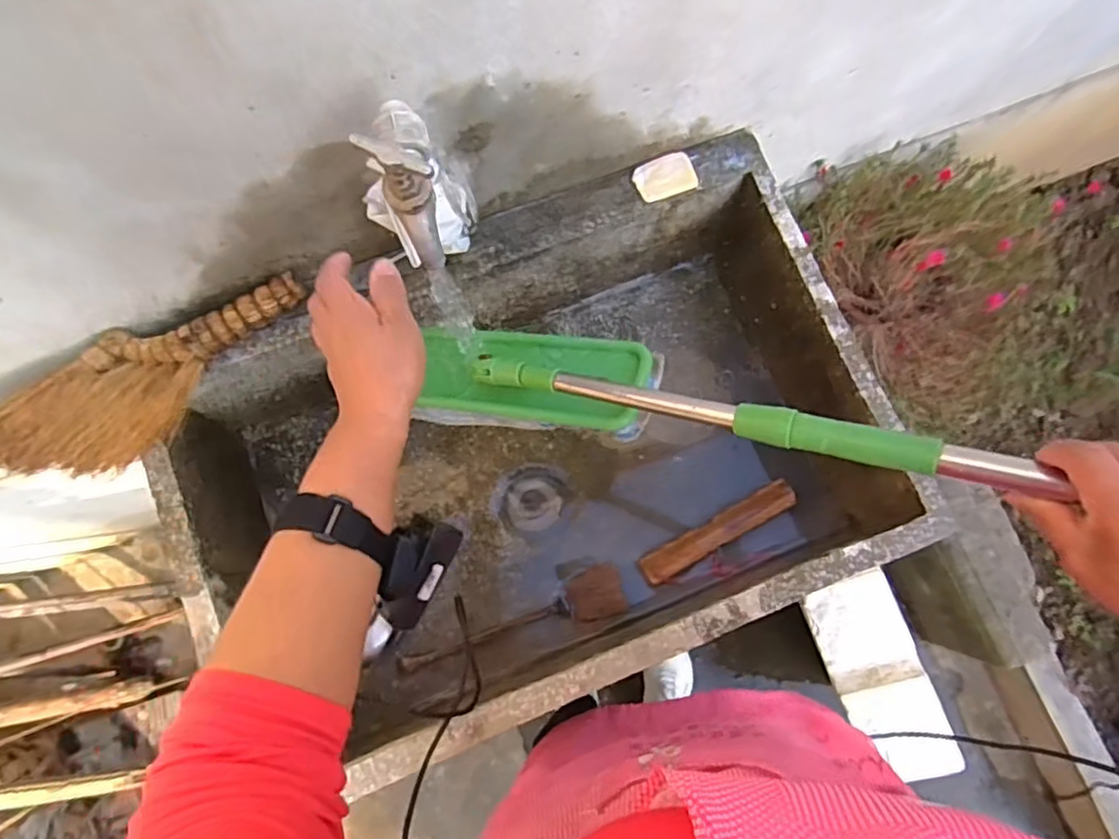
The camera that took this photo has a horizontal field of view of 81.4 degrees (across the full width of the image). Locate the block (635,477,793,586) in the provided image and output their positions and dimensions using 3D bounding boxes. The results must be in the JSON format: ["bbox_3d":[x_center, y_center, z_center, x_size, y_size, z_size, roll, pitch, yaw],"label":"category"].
[{"bbox_3d":[0.205,0.146,0.847,0.214,0.020,0.039,-32,78,7],"label":"block"}]

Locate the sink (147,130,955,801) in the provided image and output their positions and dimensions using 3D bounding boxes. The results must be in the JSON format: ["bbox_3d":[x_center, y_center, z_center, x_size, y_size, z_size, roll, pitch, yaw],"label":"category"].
[{"bbox_3d":[-0.030,0.050,0.786,0.721,0.256,0.473,-22,77,-5],"label":"sink"}]

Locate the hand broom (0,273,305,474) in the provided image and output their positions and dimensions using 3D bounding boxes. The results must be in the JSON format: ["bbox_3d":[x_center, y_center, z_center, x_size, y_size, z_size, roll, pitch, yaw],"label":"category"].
[{"bbox_3d":[-0.432,-0.033,0.668,0.381,0.043,0.117,-32,79,-7],"label":"hand broom"}]

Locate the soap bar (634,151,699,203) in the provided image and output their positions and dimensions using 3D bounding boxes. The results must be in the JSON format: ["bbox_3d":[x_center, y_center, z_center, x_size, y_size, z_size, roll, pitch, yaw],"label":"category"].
[{"bbox_3d":[0.119,-0.273,0.730,0.069,0.016,0.043,-18,77,-4],"label":"soap bar"}]

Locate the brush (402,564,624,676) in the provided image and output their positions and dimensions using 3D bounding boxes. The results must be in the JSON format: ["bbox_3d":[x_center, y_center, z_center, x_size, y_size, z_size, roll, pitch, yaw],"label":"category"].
[{"bbox_3d":[-0.063,0.254,0.838,0.300,0.028,0.063,-15,77,-3],"label":"brush"}]

